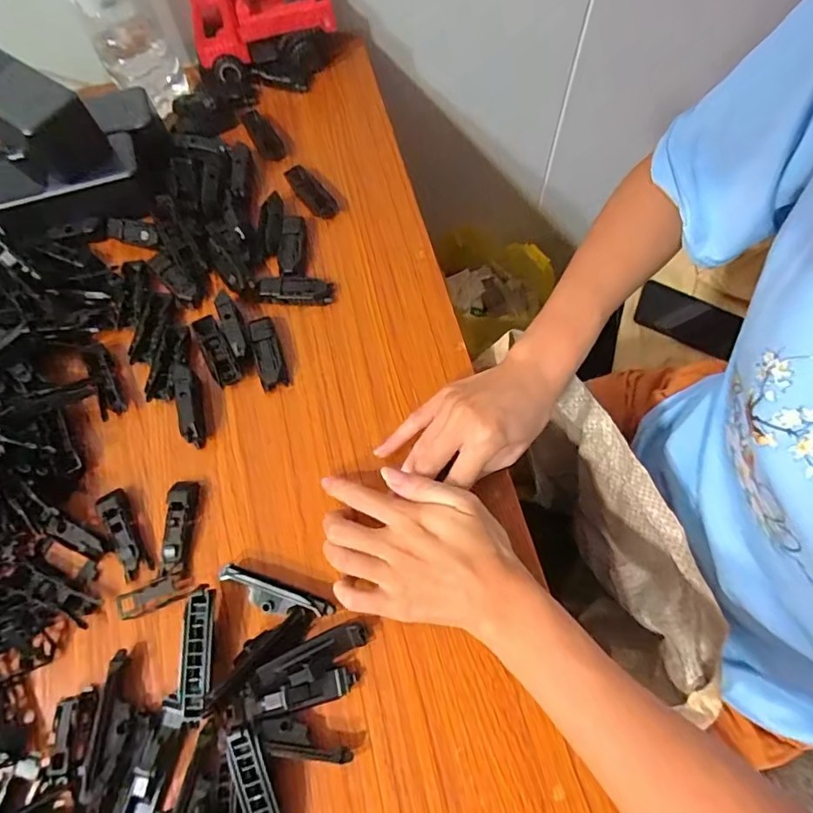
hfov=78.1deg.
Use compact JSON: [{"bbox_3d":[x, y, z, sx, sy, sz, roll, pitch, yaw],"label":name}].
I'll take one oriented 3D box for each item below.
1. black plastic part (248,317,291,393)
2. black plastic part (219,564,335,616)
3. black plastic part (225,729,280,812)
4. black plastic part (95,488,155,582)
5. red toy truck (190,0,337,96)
[{"bbox_3d":[-0.113,-0.044,0.406,0.021,0.016,0.061,-16,69,-5],"label":"black plastic part"},{"bbox_3d":[-0.088,0.128,0.336,0.079,0.019,0.018,19,70,9],"label":"black plastic part"},{"bbox_3d":[-0.086,0.226,0.291,0.016,0.008,0.074,-21,85,-7],"label":"black plastic part"},{"bbox_3d":[-0.201,0.090,0.356,0.018,0.013,0.064,-29,70,-10],"label":"black plastic part"},{"bbox_3d":[-0.140,-0.371,0.496,0.138,0.077,0.060,-12,68,-4],"label":"red toy truck"}]

